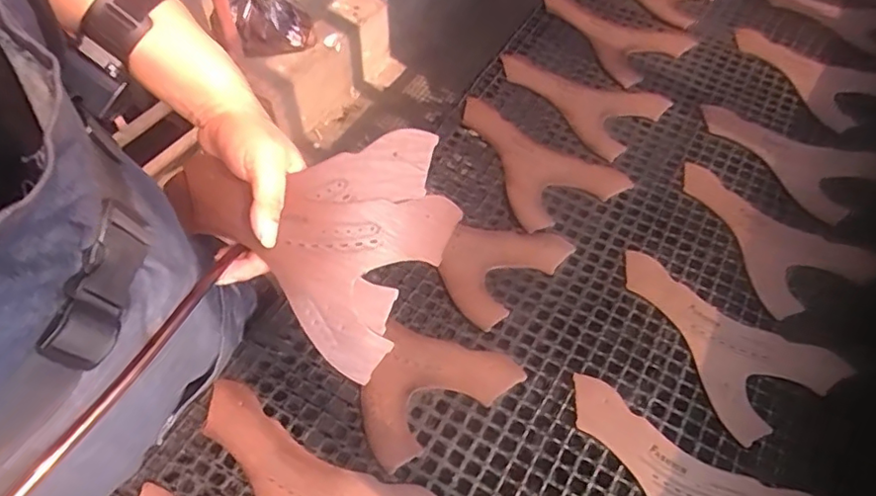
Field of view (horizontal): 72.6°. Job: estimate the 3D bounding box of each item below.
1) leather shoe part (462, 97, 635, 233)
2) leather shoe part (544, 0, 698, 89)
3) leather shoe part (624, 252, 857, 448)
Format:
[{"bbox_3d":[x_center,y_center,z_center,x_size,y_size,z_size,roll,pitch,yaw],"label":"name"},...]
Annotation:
[{"bbox_3d":[0.118,-0.123,0.752,0.152,0.011,0.208,-24,61,-22],"label":"leather shoe part"},{"bbox_3d":[0.271,-0.341,0.914,0.172,0.020,0.199,-34,68,-26],"label":"leather shoe part"},{"bbox_3d":[0.292,0.079,0.623,0.140,0.006,0.213,-23,59,-18],"label":"leather shoe part"}]

